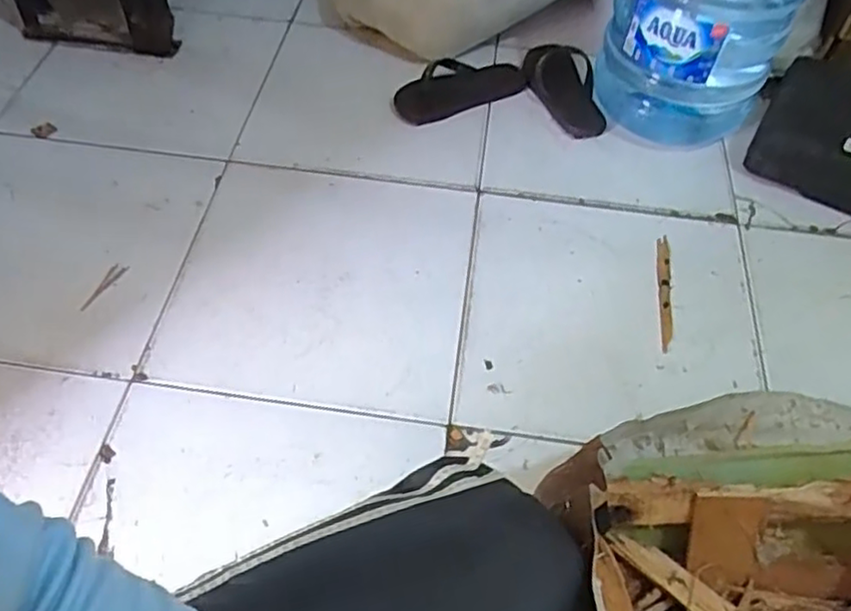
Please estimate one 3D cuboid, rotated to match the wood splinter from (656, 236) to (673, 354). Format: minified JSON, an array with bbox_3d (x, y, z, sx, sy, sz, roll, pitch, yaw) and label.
[{"bbox_3d":[0.336,-0.019,0.961,0.020,0.007,0.204,11,54,5],"label":"wood splinter"}]

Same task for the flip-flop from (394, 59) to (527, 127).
[{"bbox_3d":[0.060,-0.391,1.220,0.243,0.043,0.104,-18,57,-16],"label":"flip-flop"}]

